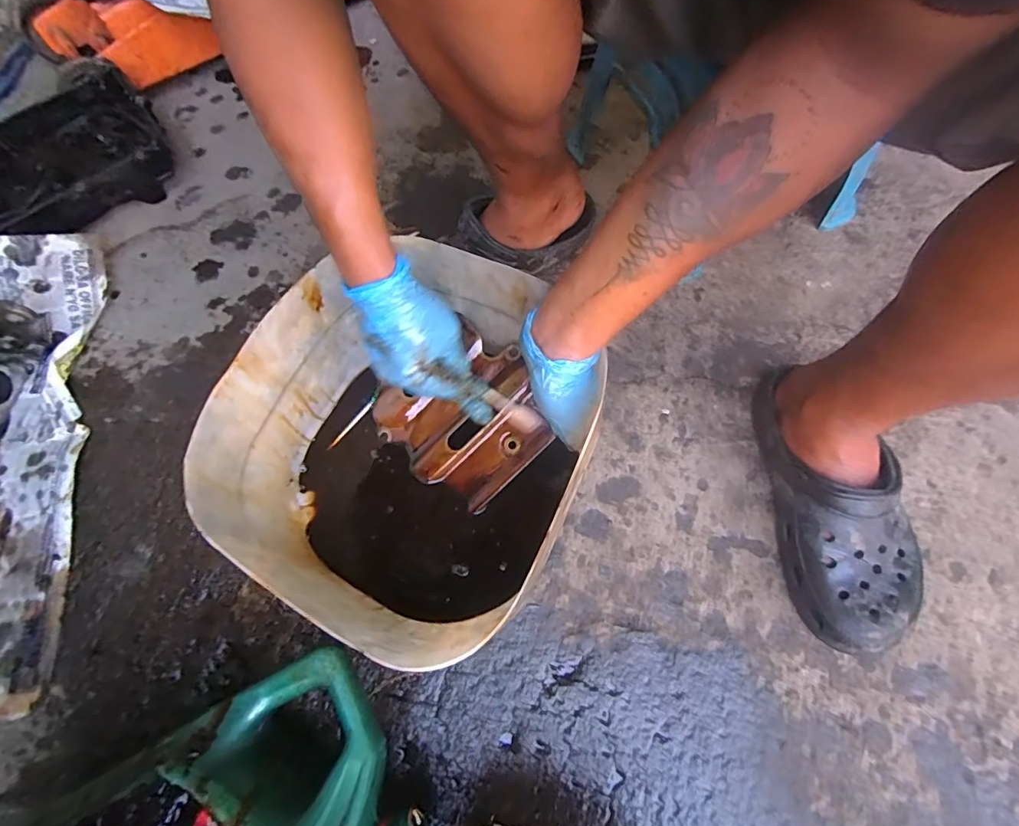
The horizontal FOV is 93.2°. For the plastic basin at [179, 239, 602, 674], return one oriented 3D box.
[{"bbox_3d":[-0.084,0.021,0.429,0.269,0.153,0.298,25,72,12],"label":"plastic basin"}]

